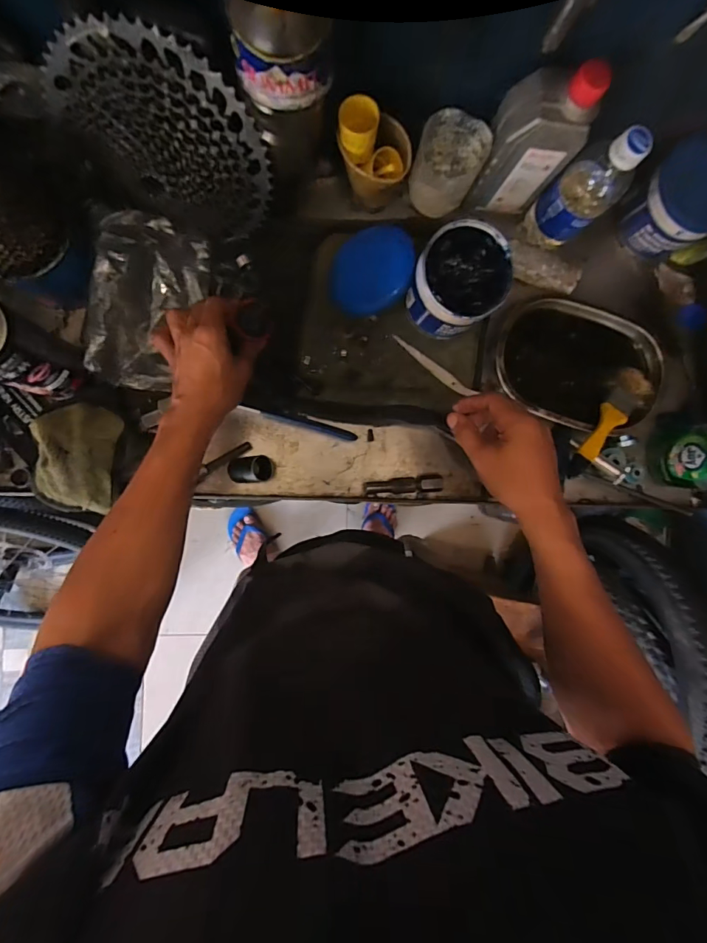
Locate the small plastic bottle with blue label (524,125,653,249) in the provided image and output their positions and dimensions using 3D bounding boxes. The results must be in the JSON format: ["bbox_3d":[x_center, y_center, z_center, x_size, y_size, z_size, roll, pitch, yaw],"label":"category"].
[{"bbox_3d":[0.252,-0.305,0.486,0.054,0.161,0.065,-43,93,-4],"label":"small plastic bottle with blue label"}]

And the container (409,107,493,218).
[{"bbox_3d":[0.102,-0.339,0.503,0.072,0.092,0.066,20,88,-5],"label":"container"}]

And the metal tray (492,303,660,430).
[{"bbox_3d":[0.286,-0.133,0.570,0.219,0.034,0.151,17,88,-5],"label":"metal tray"}]

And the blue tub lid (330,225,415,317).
[{"bbox_3d":[0.022,-0.239,0.526,0.096,0.006,0.101,0,89,12],"label":"blue tub lid"}]

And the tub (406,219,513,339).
[{"bbox_3d":[0.118,-0.213,0.499,0.098,0.076,0.102,0,90,-5],"label":"tub"}]

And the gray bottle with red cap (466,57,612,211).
[{"bbox_3d":[0.186,-0.342,0.464,0.081,0.164,0.056,9,89,-5],"label":"gray bottle with red cap"}]

